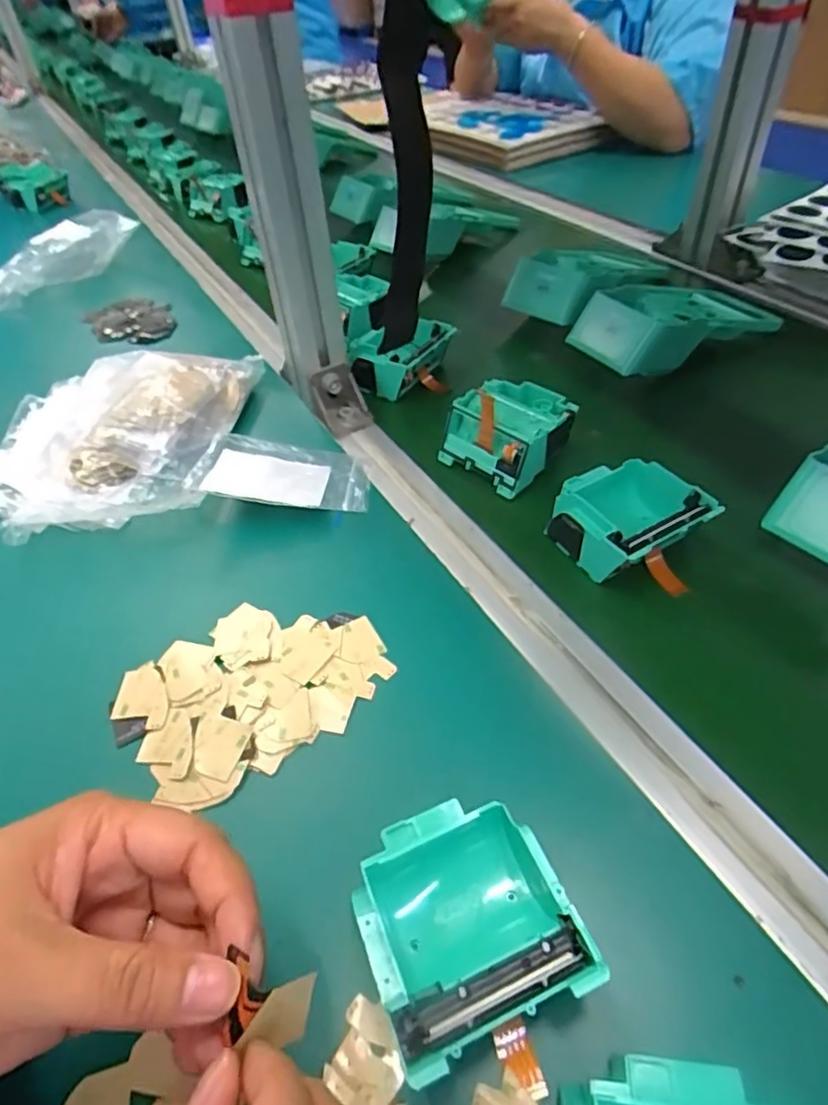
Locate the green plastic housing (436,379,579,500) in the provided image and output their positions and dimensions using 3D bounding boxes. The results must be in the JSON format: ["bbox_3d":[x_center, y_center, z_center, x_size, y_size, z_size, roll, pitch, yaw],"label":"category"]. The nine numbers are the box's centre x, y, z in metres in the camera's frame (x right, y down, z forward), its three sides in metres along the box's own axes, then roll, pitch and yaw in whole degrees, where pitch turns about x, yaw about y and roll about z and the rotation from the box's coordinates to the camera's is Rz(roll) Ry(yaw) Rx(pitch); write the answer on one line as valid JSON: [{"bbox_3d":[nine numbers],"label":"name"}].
[{"bbox_3d":[0.069,-0.088,0.457,0.076,0.040,0.078,-36,53,-27],"label":"green plastic housing"}]

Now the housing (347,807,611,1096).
[{"bbox_3d":[0.017,0.140,0.239,0.071,0.037,0.076,-19,47,-13],"label":"housing"}]

